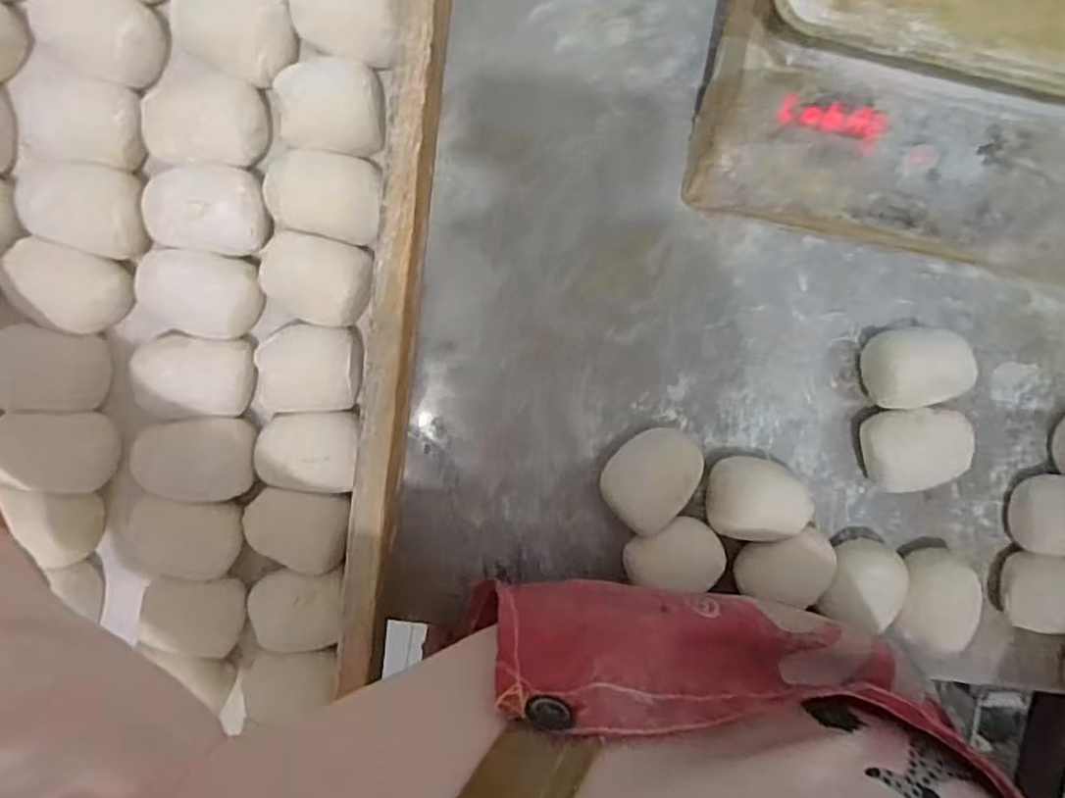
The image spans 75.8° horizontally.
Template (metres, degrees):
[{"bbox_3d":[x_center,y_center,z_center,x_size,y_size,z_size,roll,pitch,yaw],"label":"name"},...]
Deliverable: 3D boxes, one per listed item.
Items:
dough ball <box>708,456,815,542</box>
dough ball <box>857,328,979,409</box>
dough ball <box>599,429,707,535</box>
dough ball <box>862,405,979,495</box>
[{"bbox_3d":[0.143,0.064,0.440,0.057,0.036,0.051,10,95,-5],"label":"dough ball"},{"bbox_3d":[0.241,-0.020,0.433,0.051,0.051,0.047,0,96,-4],"label":"dough ball"},{"bbox_3d":[0.075,0.048,0.436,0.050,0.038,0.063,34,93,-7],"label":"dough ball"},{"bbox_3d":[0.246,0.032,0.443,0.069,0.039,0.055,-2,96,-4],"label":"dough ball"}]

